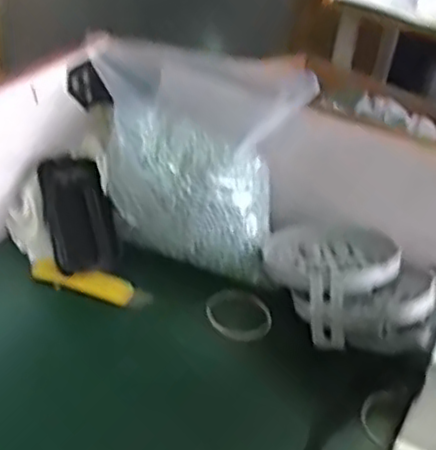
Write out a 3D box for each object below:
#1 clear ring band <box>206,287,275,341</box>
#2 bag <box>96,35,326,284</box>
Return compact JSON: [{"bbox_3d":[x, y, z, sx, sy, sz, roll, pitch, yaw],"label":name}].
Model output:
[{"bbox_3d":[0.015,0.069,0.547,0.048,0.005,0.055,-8,39,-21],"label":"clear ring band"},{"bbox_3d":[-0.033,-0.067,0.585,0.199,0.129,0.123,21,38,18],"label":"bag"}]

